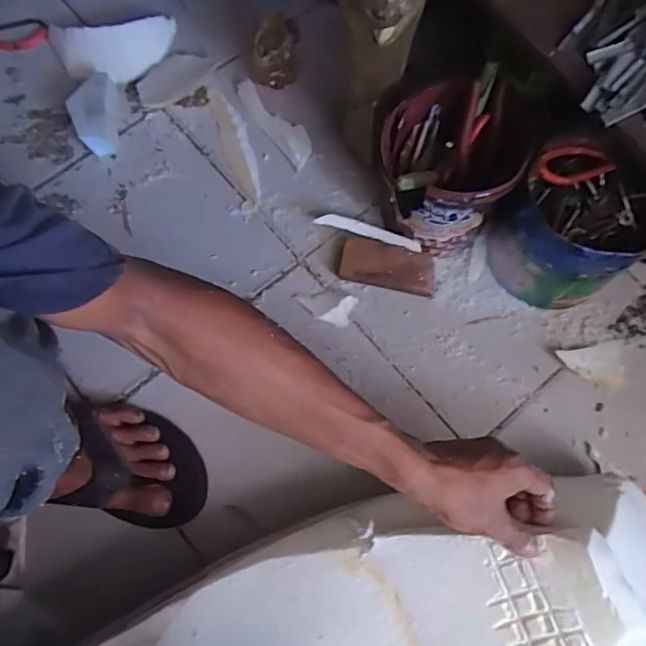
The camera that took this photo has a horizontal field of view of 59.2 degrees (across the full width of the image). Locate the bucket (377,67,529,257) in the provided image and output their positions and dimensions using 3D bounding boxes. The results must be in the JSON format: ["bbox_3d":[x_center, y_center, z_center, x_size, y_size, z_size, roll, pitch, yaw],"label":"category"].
[{"bbox_3d":[0.131,-0.168,0.637,0.129,0.165,0.131,0,73,1],"label":"bucket"}]

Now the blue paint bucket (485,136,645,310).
[{"bbox_3d":[0.271,-0.104,0.624,0.147,0.134,0.143,0,73,1],"label":"blue paint bucket"}]

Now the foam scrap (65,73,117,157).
[{"bbox_3d":[-0.295,-0.267,0.727,0.055,0.052,0.095,-1,73,0],"label":"foam scrap"}]

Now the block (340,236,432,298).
[{"bbox_3d":[0.077,-0.067,0.675,0.113,0.010,0.051,12,92,3],"label":"block"}]

